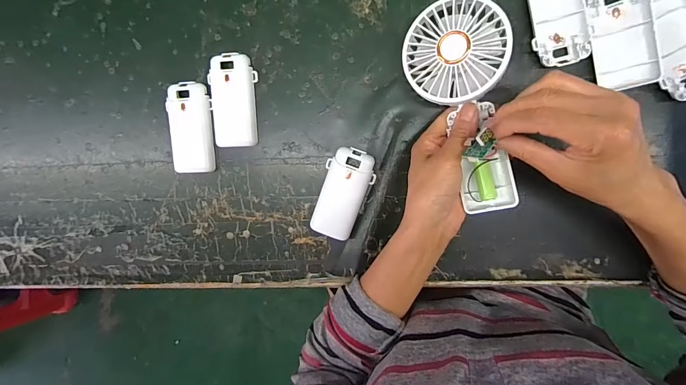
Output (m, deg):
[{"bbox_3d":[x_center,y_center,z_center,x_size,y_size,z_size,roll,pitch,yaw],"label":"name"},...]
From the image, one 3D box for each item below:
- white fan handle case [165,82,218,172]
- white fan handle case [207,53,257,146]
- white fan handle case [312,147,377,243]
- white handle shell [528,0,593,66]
[{"bbox_3d":[-0.161,-0.068,0.364,0.047,0.014,0.093,1,96,6],"label":"white fan handle case"},{"bbox_3d":[-0.114,-0.095,0.355,0.047,0.014,0.092,-3,96,7],"label":"white fan handle case"},{"bbox_3d":[0.000,0.002,0.353,0.049,0.017,0.094,15,97,5],"label":"white fan handle case"},{"bbox_3d":[0.193,-0.164,0.311,0.046,0.014,0.094,-12,95,7],"label":"white handle shell"}]

